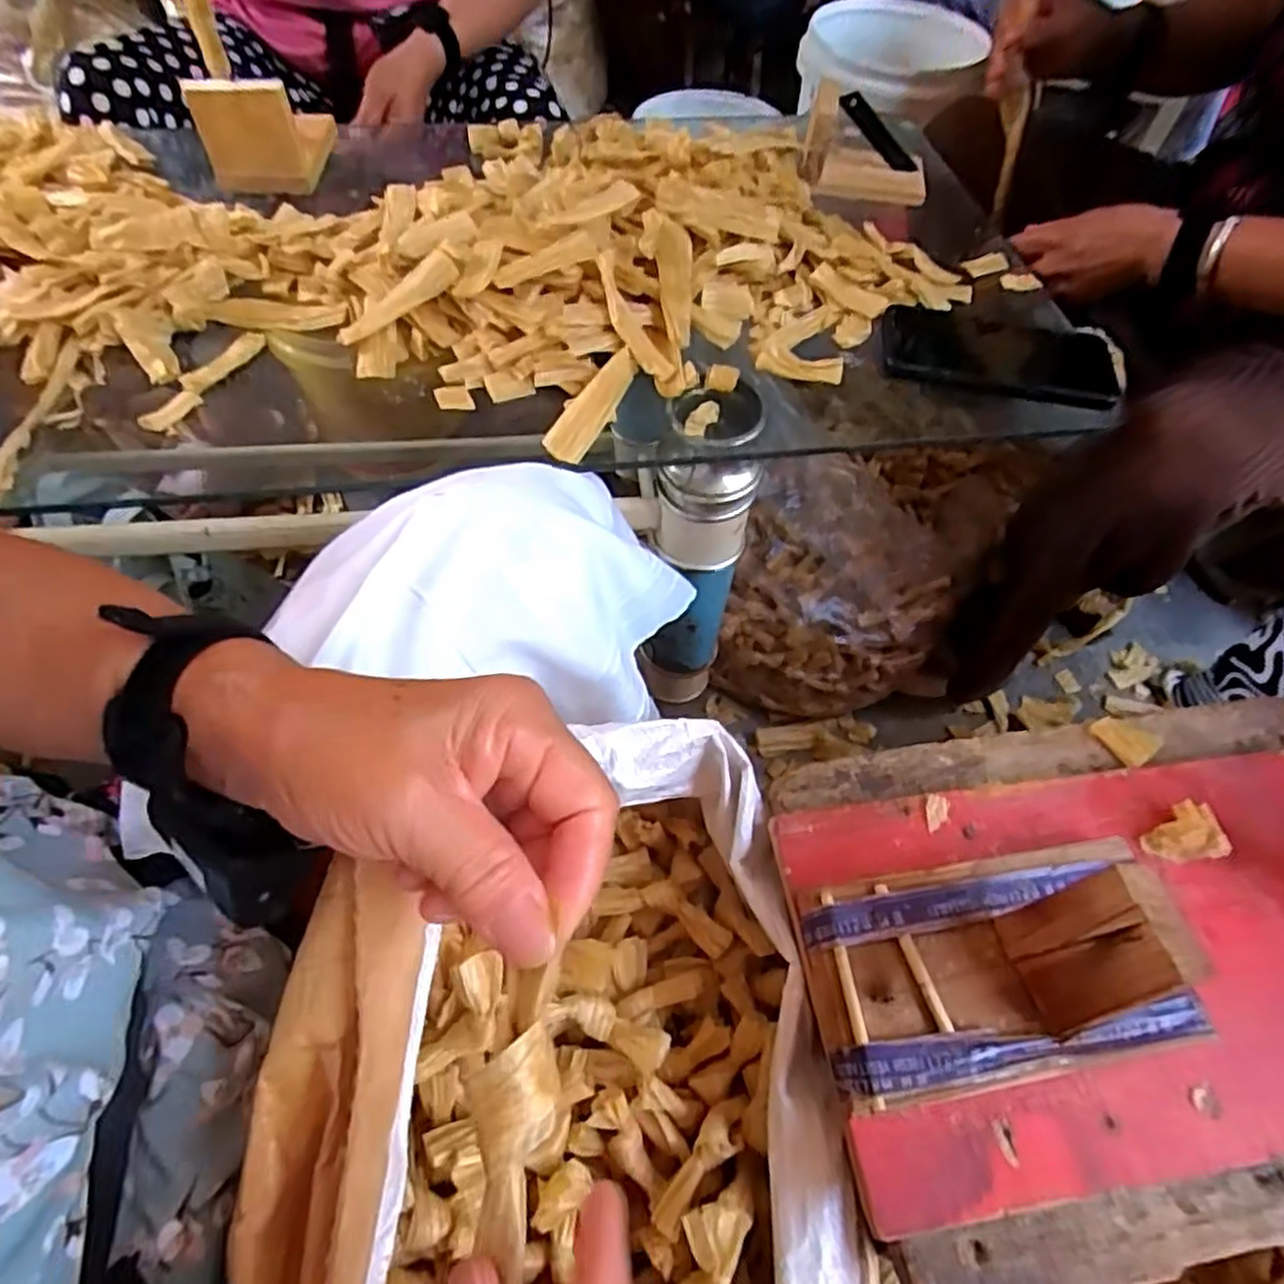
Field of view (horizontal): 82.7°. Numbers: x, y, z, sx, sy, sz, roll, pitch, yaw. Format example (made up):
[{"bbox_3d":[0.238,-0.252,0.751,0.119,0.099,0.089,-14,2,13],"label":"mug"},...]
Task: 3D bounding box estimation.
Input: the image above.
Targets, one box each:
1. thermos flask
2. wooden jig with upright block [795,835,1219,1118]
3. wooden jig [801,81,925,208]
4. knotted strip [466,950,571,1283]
[{"bbox_3d":[0.046,-0.077,0.631,0.078,0.297,0.082,9,58,2],"label":"thermos flask"},{"bbox_3d":[0.155,0.125,0.292,0.159,0.089,0.085,-7,59,-7],"label":"wooden jig with upright block"},{"bbox_3d":[0.207,-0.471,0.686,0.126,0.073,0.081,-1,58,-4],"label":"wooden jig"},{"bbox_3d":[-0.033,0.125,0.191,0.025,0.007,0.072,4,69,-1],"label":"knotted strip"}]

